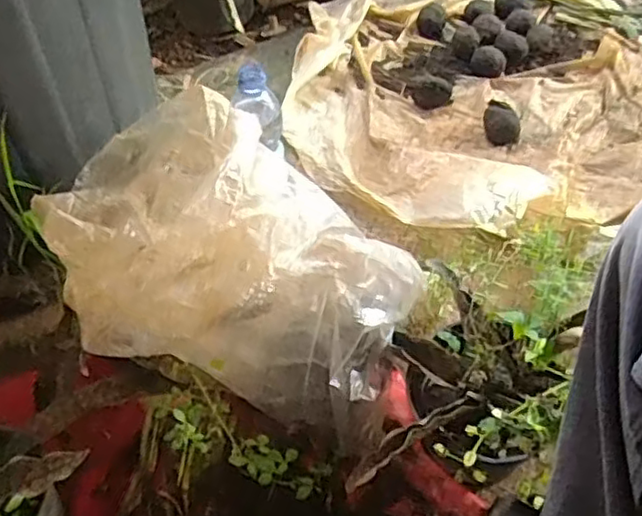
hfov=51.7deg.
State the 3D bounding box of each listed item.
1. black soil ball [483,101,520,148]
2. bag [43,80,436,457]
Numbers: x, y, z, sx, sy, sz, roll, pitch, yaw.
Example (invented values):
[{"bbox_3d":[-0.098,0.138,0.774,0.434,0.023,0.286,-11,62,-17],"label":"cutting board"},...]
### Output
[{"bbox_3d":[0.267,-0.200,0.974,0.056,0.043,0.053,-2,52,3],"label":"black soil ball"},{"bbox_3d":[-0.085,0.032,0.647,0.322,0.290,0.220,12,54,13],"label":"bag"}]

